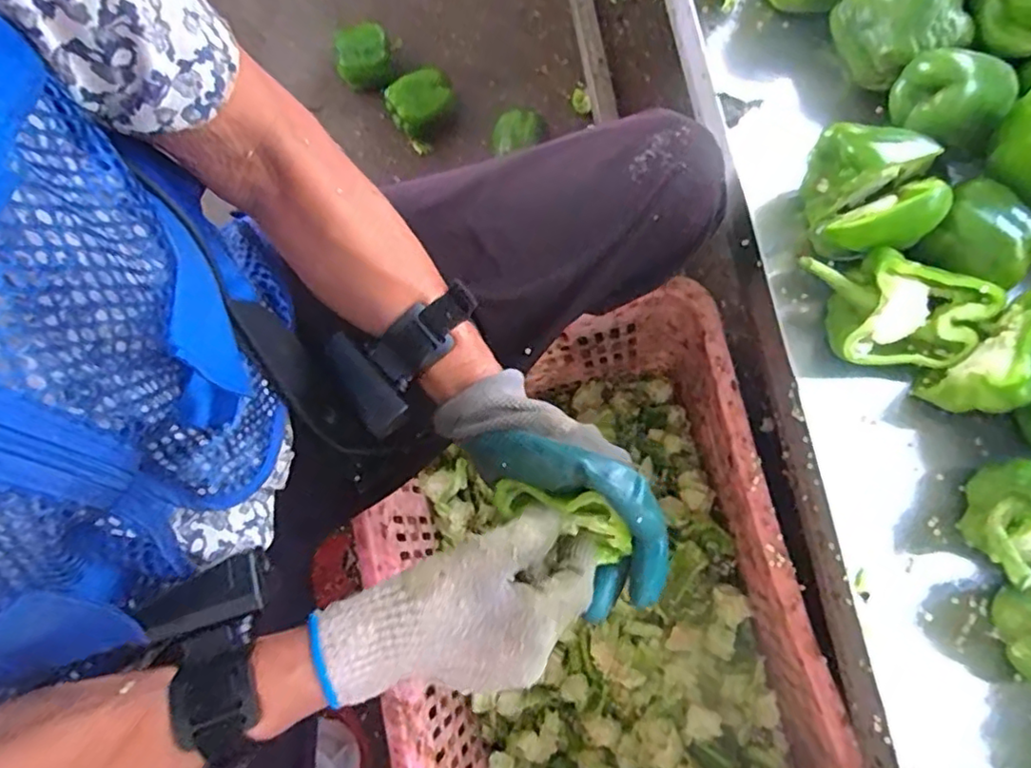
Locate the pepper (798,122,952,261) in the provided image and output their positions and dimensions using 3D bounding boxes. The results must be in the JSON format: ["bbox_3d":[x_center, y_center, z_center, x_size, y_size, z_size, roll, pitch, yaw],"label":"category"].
[{"bbox_3d":[0.250,-0.130,0.433,0.073,0.073,0.091,9,75,1],"label":"pepper"}]

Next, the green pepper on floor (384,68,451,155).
[{"bbox_3d":[-0.135,-0.401,0.878,0.092,0.086,0.080,-41,79,-11],"label":"green pepper on floor"}]

